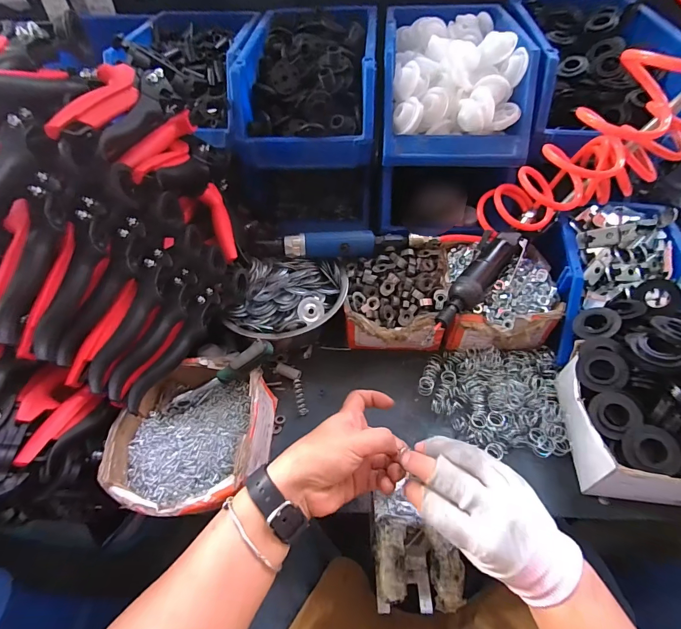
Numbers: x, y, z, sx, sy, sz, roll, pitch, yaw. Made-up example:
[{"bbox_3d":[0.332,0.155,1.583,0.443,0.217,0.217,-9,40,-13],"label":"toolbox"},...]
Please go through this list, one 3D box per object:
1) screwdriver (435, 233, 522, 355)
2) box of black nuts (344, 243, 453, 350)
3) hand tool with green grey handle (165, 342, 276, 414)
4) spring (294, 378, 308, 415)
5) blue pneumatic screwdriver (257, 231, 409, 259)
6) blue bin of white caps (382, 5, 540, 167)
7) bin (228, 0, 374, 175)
[{"bbox_3d":[0.176,-0.047,0.464,0.040,0.035,0.184,32,58,25],"label":"screwdriver"},{"bbox_3d":[0.080,-0.025,0.512,0.139,0.075,0.160,3,50,4],"label":"box of black nuts"},{"bbox_3d":[-0.139,0.073,0.420,0.143,0.035,0.020,-34,50,14],"label":"hand tool with green grey handle"},{"bbox_3d":[-0.052,0.107,0.467,0.011,0.012,0.048,-12,50,-8],"label":"spring"},{"bbox_3d":[-0.006,-0.100,0.507,0.198,0.031,0.028,-7,50,-4],"label":"blue pneumatic screwdriver"},{"bbox_3d":[0.171,-0.375,0.569,0.199,0.109,0.343,4,50,5],"label":"blue bin of white caps"},{"bbox_3d":[-0.044,-0.385,0.597,0.200,0.129,0.330,2,50,3],"label":"bin"}]

